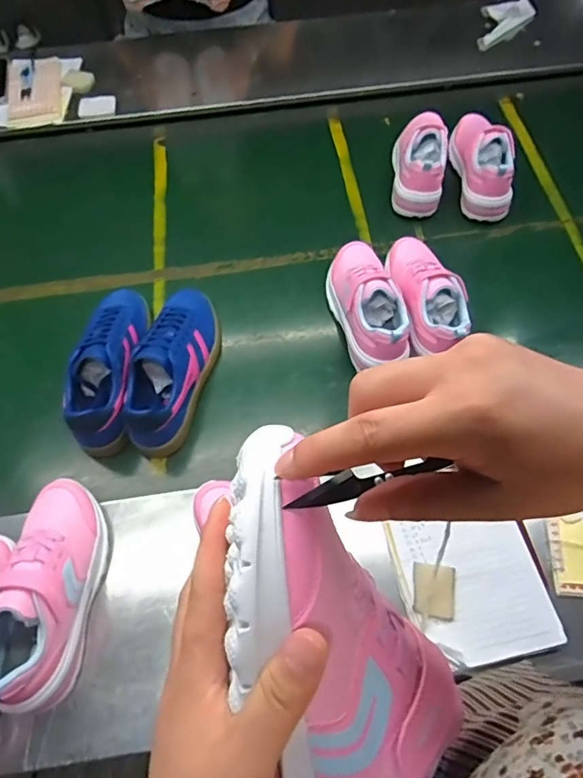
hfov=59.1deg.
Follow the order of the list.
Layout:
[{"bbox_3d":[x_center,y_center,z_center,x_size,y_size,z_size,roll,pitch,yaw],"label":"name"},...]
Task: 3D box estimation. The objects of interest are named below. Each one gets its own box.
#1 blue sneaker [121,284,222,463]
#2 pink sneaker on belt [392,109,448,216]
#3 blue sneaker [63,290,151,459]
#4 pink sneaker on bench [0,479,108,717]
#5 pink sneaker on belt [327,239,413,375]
[{"bbox_3d":[-0.161,-0.042,0.708,0.084,0.084,0.257,9,64,5],"label":"blue sneaker"},{"bbox_3d":[0.221,-0.406,0.891,0.078,0.101,0.206,6,64,3],"label":"pink sneaker on belt"},{"bbox_3d":[-0.250,-0.042,0.710,0.078,0.088,0.246,3,64,2],"label":"blue sneaker"},{"bbox_3d":[-0.261,0.205,0.539,0.085,0.087,0.228,2,64,1],"label":"pink sneaker on bench"},{"bbox_3d":[0.113,-0.130,0.741,0.088,0.095,0.211,-14,64,-7],"label":"pink sneaker on belt"}]

